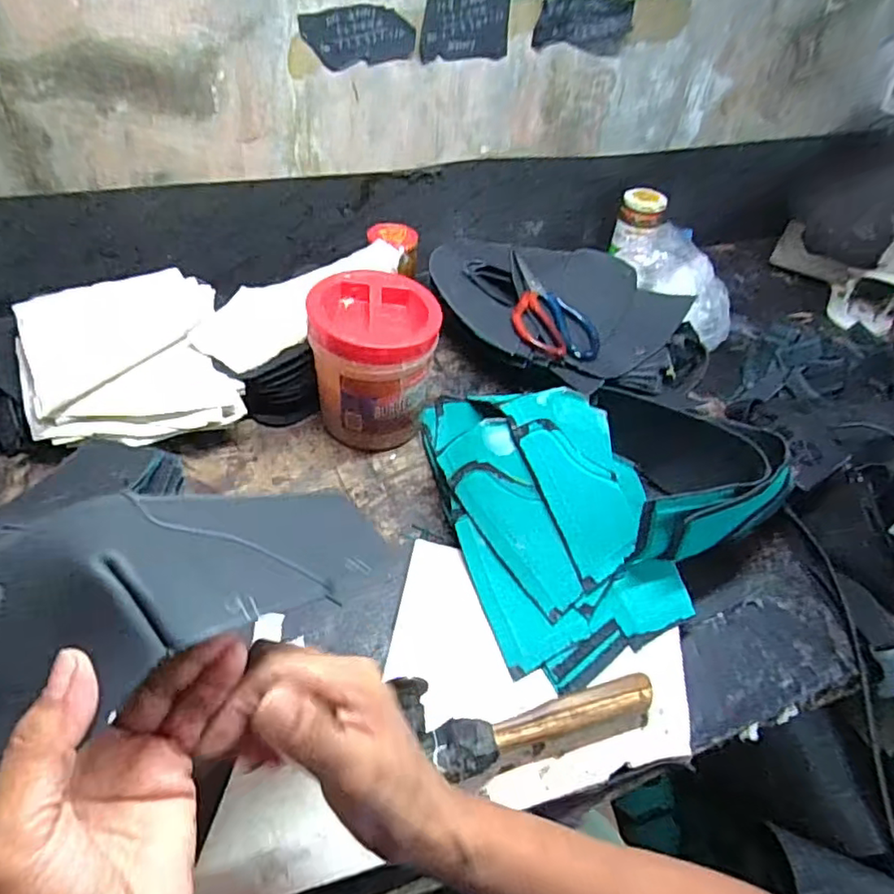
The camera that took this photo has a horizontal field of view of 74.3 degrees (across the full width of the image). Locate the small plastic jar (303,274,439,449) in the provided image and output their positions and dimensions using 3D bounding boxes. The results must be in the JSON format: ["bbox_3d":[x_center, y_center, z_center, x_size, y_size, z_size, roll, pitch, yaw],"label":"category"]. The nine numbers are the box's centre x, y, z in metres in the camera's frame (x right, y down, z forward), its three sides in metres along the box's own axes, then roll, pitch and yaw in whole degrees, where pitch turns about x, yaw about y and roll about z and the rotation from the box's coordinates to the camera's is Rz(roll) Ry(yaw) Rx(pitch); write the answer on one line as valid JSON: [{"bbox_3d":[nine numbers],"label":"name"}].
[{"bbox_3d":[-0.070,-0.082,0.590,0.118,0.144,0.107,1,47,-6],"label":"small plastic jar"}]

